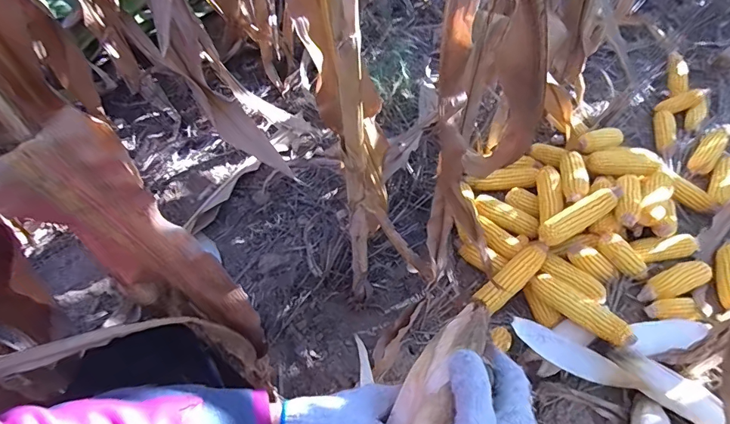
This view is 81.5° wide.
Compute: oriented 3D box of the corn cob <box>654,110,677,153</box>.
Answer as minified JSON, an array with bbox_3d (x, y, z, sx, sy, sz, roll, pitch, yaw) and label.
[{"bbox_3d":[0.870,-0.225,1.235,0.053,0.047,0.216,18,54,17],"label":"corn cob"}]

